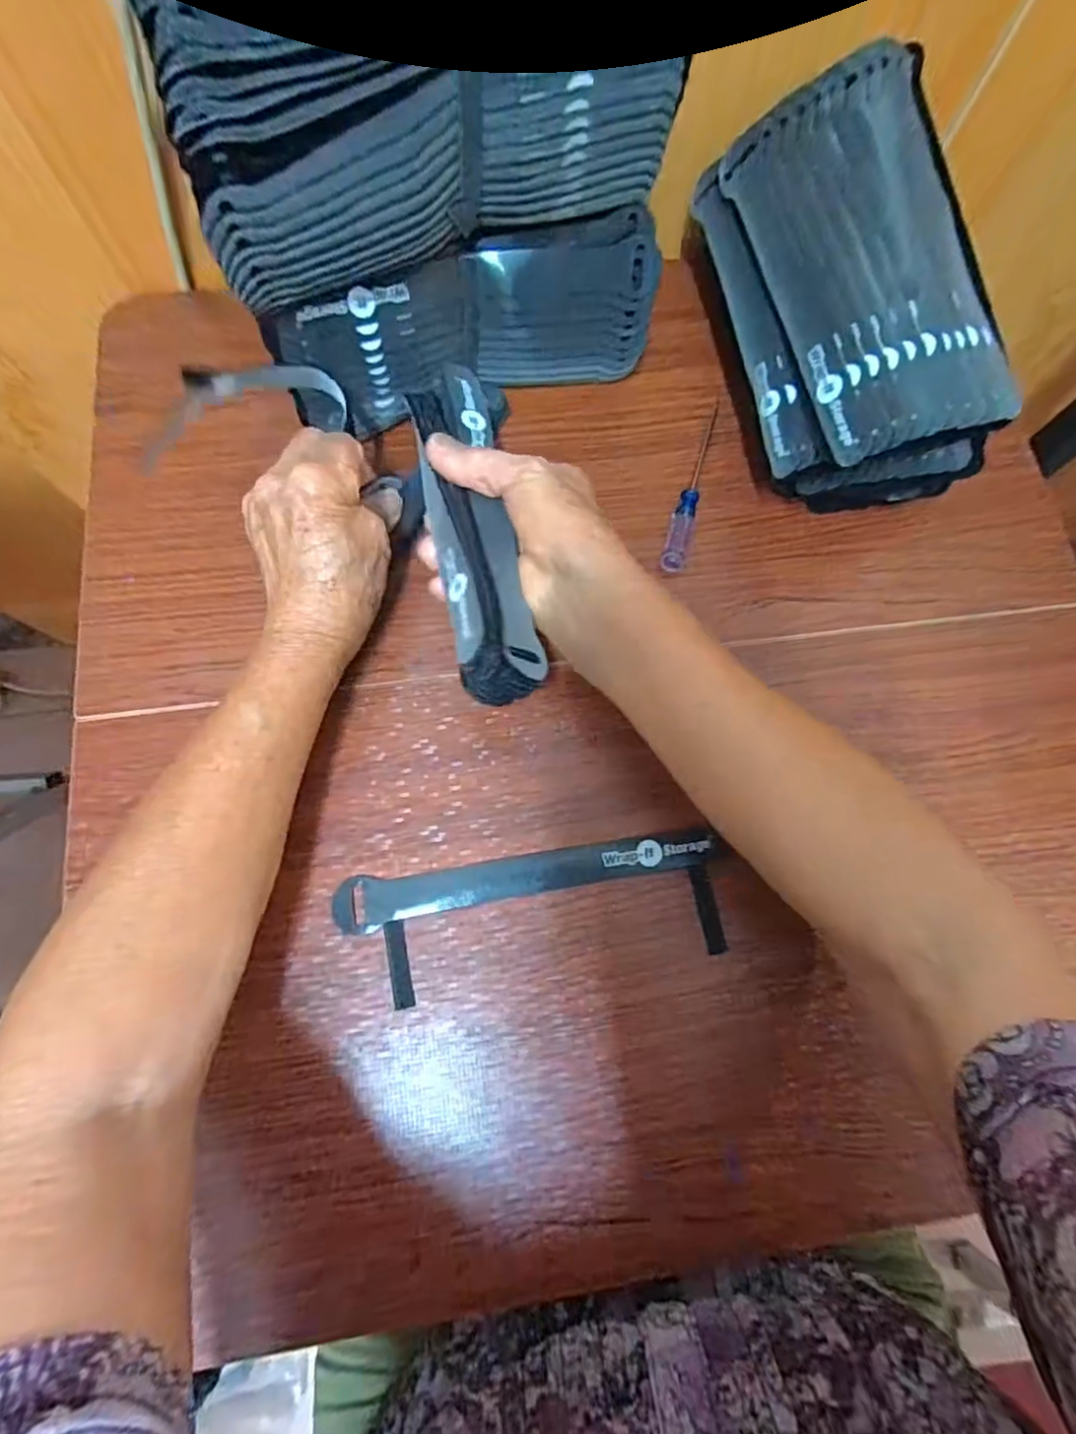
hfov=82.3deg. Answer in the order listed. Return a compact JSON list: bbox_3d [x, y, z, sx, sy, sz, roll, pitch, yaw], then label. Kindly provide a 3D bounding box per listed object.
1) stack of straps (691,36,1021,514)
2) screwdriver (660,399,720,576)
[{"bbox_3d":[0.161,-0.218,0.342,0.104,0.117,0.219,-12,76,-7],"label":"stack of straps"},{"bbox_3d":[0.093,-0.141,0.370,0.014,0.011,0.123,15,75,1],"label":"screwdriver"}]

